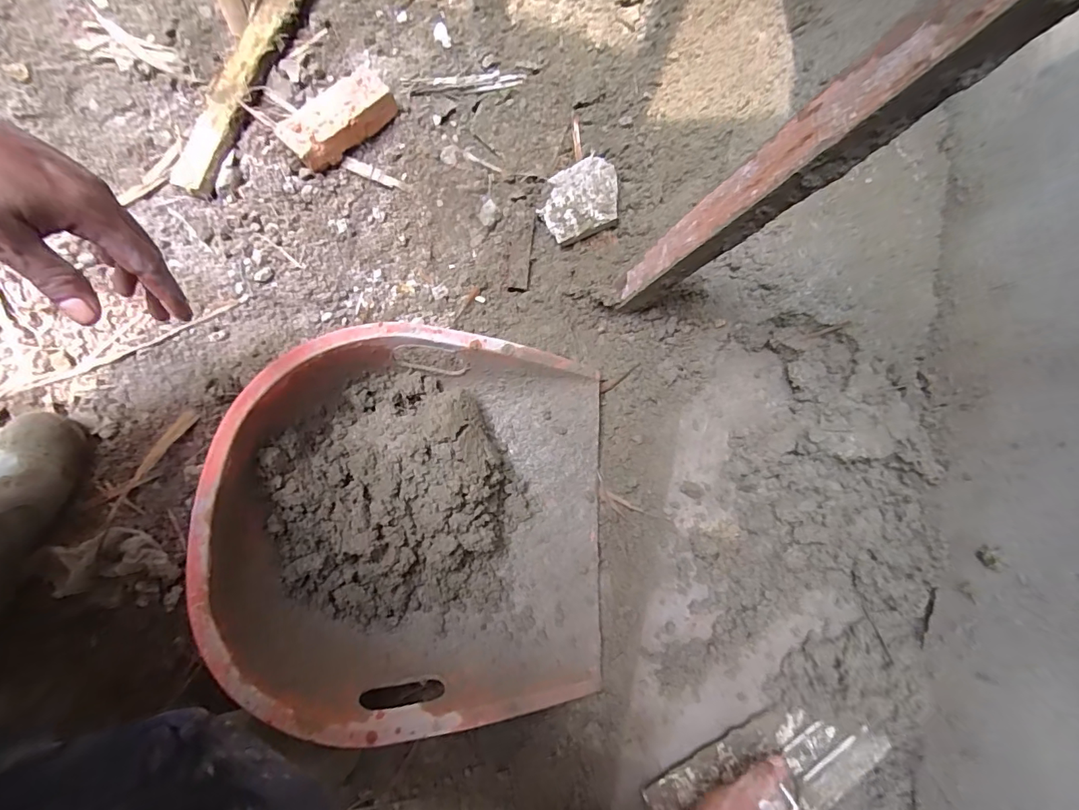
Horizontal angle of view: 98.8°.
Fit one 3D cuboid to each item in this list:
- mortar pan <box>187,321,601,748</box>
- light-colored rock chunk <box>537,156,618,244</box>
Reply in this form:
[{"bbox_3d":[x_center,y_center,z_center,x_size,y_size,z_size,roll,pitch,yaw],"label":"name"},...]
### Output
[{"bbox_3d":[-0.124,0.117,0.513,0.400,0.158,0.411,3,77,-2],"label":"mortar pan"},{"bbox_3d":[0.058,-0.298,0.675,0.114,0.034,0.098,-18,81,-9],"label":"light-colored rock chunk"}]

